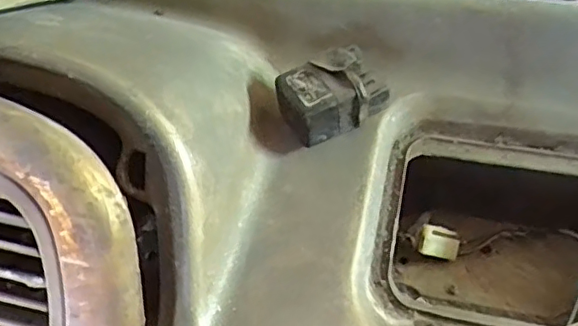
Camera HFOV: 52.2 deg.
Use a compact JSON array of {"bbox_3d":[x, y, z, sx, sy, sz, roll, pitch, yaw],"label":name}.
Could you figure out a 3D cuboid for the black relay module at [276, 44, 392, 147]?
[{"bbox_3d":[0.022,-0.037,0.326,0.057,0.031,0.036,-25,57,-14],"label":"black relay module"}]

